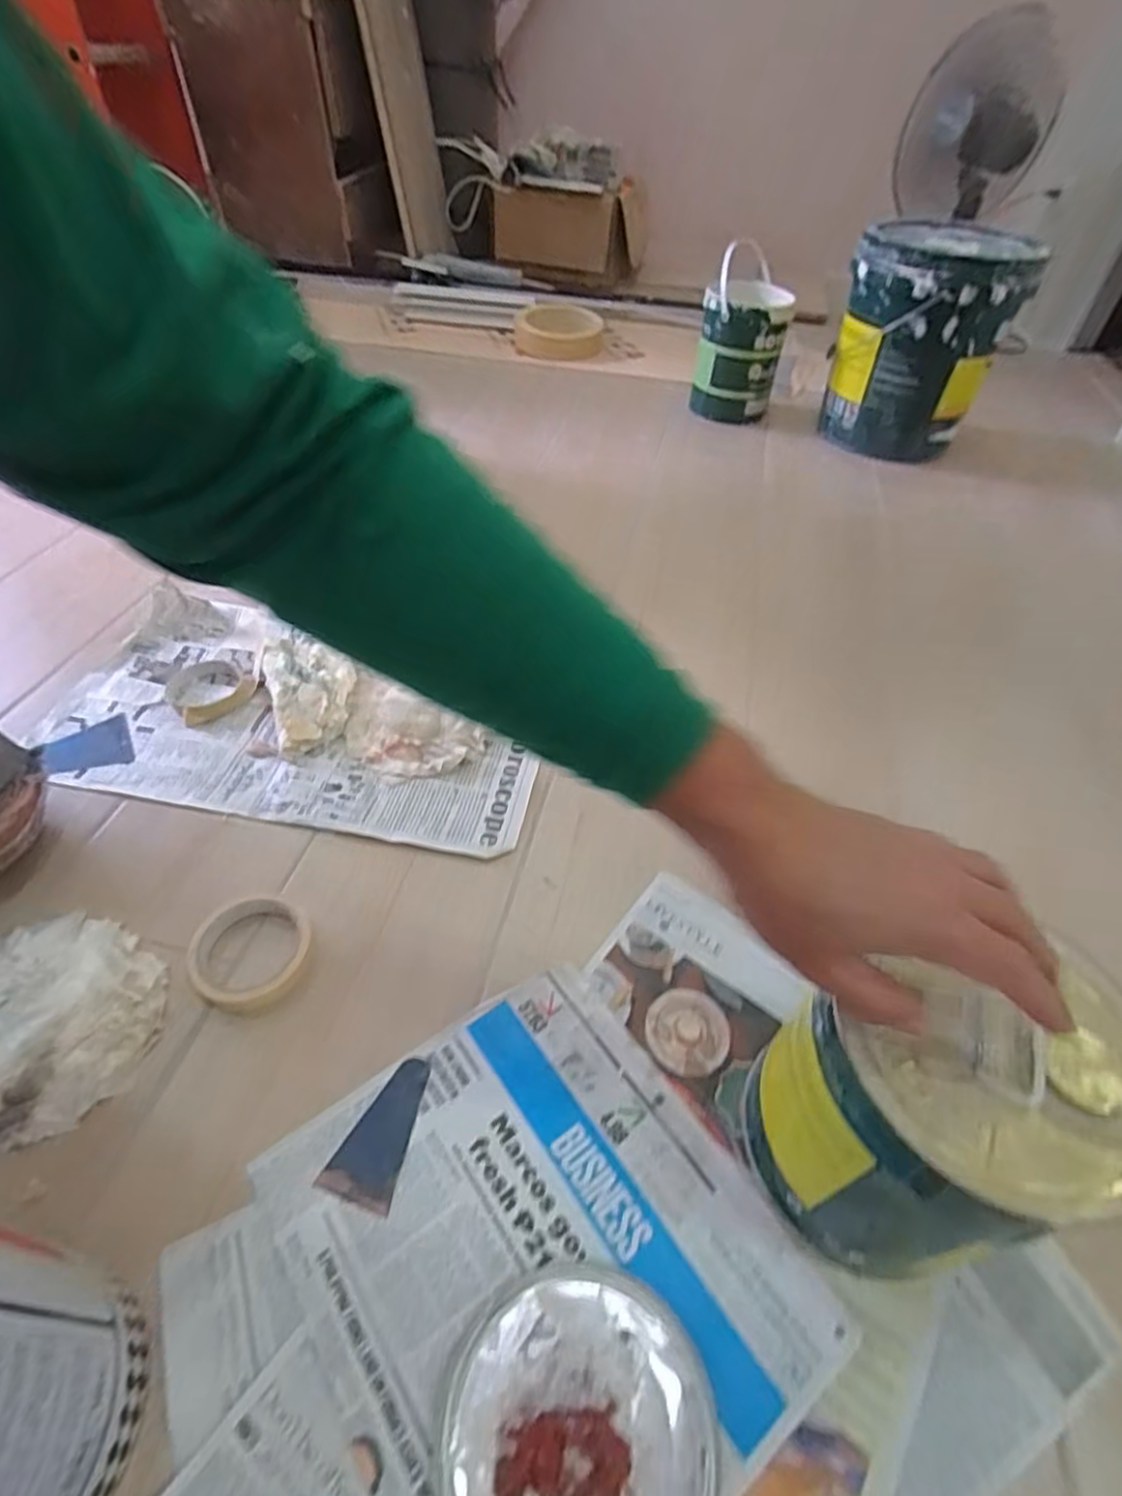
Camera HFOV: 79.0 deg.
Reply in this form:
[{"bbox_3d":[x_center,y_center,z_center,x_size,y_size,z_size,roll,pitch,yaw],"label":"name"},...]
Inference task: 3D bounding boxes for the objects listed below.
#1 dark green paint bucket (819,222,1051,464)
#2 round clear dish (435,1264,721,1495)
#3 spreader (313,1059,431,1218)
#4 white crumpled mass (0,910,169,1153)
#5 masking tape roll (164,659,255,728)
[{"bbox_3d":[0.657,-0.748,1.276,0.290,0.349,0.308,16,47,13],"label":"dark green paint bucket"},{"bbox_3d":[0.009,0.378,0.371,0.145,0.010,0.146,1,46,-1],"label":"round clear dish"},{"bbox_3d":[-0.124,0.267,0.479,0.048,0.004,0.094,15,47,12],"label":"spreader"},{"bbox_3d":[-0.397,0.209,0.505,0.168,0.031,0.173,1,46,-1],"label":"white crumpled mass"},{"bbox_3d":[-0.400,-0.070,0.772,0.087,0.017,0.099,-33,56,-29],"label":"masking tape roll"}]

